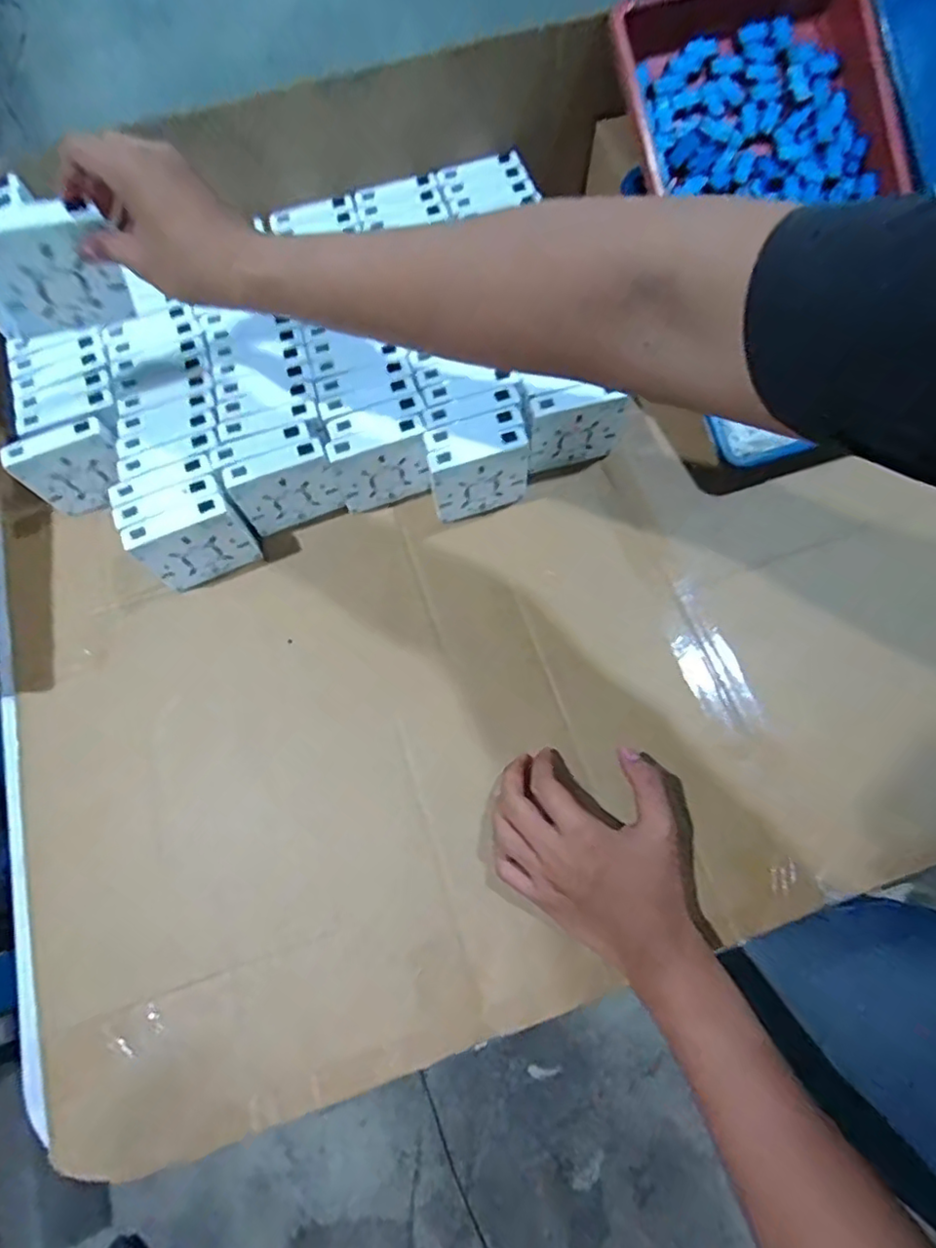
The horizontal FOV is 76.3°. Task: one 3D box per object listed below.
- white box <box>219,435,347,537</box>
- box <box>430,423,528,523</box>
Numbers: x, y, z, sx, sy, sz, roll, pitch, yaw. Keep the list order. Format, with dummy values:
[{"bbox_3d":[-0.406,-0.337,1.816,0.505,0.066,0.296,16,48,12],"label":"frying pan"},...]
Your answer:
[{"bbox_3d":[-0.162,-0.122,0.537,0.087,0.081,0.029,-18,72,-5],"label":"white box"},{"bbox_3d":[0.011,-0.133,0.535,0.088,0.083,0.026,-18,69,-4],"label":"box"}]

